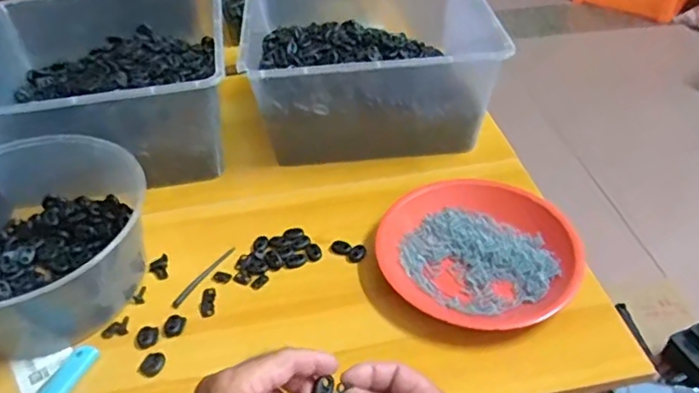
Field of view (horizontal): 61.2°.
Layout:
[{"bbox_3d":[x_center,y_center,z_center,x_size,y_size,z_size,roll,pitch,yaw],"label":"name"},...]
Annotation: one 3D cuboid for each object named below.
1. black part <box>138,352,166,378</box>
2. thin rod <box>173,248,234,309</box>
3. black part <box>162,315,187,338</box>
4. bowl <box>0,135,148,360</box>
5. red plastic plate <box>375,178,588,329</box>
[{"bbox_3d":[-0.174,0.147,0.519,0.021,0.004,0.023,-1,41,1],"label":"black part"},{"bbox_3d":[-0.147,0.078,0.592,0.010,0.004,0.087,20,46,24],"label":"thin rod"},{"bbox_3d":[-0.163,0.120,0.547,0.020,0.005,0.022,-1,41,1],"label":"black part"},{"bbox_3d":[-0.310,0.041,0.569,0.206,0.103,0.199,-1,41,1],"label":"bowl"},{"bbox_3d":[0.125,0.050,0.582,0.188,0.029,0.163,-5,41,-3],"label":"red plastic plate"}]

